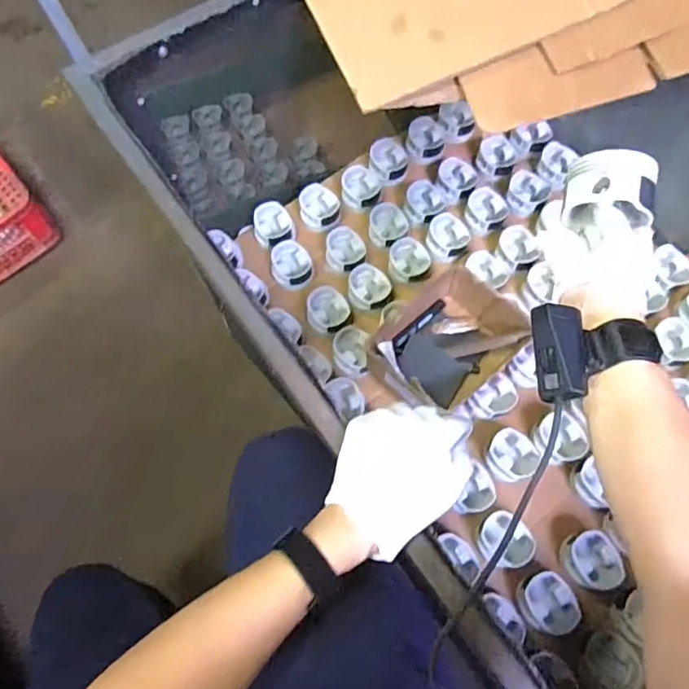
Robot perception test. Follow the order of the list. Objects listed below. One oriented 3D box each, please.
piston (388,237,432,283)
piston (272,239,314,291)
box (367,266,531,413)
[{"bbox_3d":[0.115,-0.148,0.952,0.077,0.036,0.080,0,68,0],"label":"piston"},{"bbox_3d":[-0.093,-0.142,0.949,0.073,0.036,0.084,-4,68,-1],"label":"piston"},{"bbox_3d":[0.156,-0.001,0.821,0.216,0.084,0.165,-43,74,-15],"label":"box"}]

